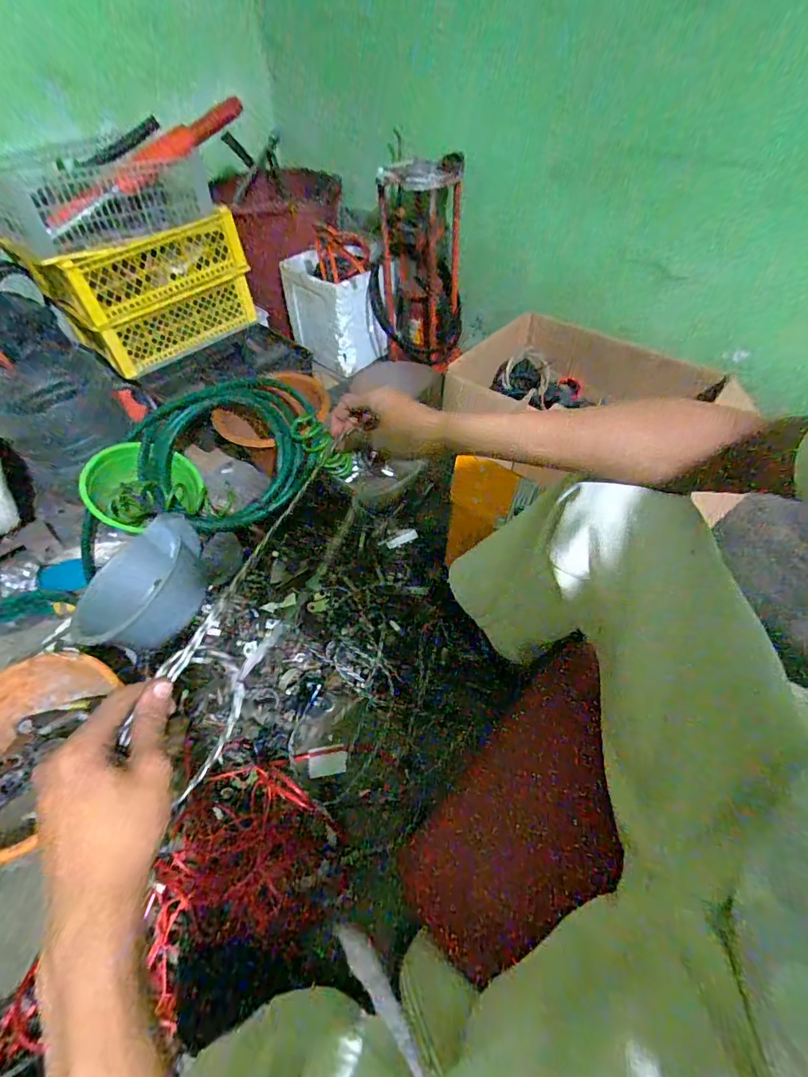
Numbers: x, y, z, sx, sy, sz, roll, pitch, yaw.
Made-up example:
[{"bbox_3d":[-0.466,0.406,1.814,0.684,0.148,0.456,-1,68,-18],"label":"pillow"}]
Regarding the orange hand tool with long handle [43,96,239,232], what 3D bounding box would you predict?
[{"bbox_3d":[-0.568,-0.802,0.961,0.468,0.050,0.050,-31,53,2],"label":"orange hand tool with long handle"}]

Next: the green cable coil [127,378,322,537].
[{"bbox_3d":[-0.379,-0.191,0.972,0.380,0.139,0.357,-1,50,2],"label":"green cable coil"}]

